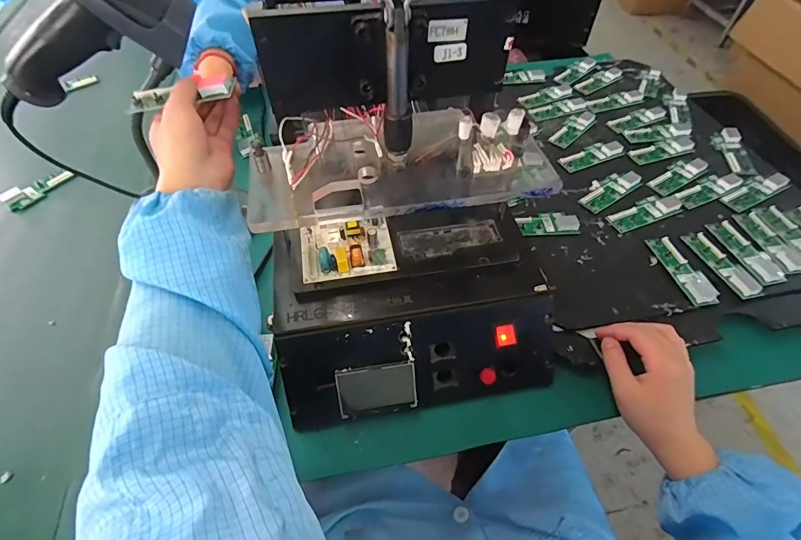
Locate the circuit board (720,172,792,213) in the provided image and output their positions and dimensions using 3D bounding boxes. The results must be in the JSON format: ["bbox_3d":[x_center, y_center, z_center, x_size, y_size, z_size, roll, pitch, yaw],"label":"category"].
[{"bbox_3d":[0.485,-0.110,0.571,0.093,0.014,0.034,-21,56,-15],"label":"circuit board"}]

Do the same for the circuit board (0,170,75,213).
[{"bbox_3d":[-0.518,-0.119,0.602,0.031,0.019,0.090,30,59,20],"label":"circuit board"}]

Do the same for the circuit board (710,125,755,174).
[{"bbox_3d":[0.499,-0.178,0.625,0.036,0.020,0.100,3,53,2],"label":"circuit board"}]

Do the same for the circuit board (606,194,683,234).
[{"bbox_3d":[0.323,-0.077,0.554,0.107,0.007,0.039,-19,56,-14],"label":"circuit board"}]

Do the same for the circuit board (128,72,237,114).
[{"bbox_3d":[-0.203,-0.164,0.389,0.102,0.016,0.022,-9,50,10],"label":"circuit board"}]

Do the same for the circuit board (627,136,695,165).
[{"bbox_3d":[0.401,-0.182,0.638,0.113,0.007,0.037,-15,55,-11],"label":"circuit board"}]

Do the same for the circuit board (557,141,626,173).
[{"bbox_3d":[0.285,-0.173,0.628,0.106,0.008,0.039,-21,56,-15],"label":"circuit board"}]

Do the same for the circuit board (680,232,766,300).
[{"bbox_3d":[0.380,-0.008,0.495,0.032,0.005,0.100,-12,54,-9],"label":"circuit board"}]

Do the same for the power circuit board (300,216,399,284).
[{"bbox_3d":[-0.053,-0.027,0.414,0.088,0.020,0.071,-9,54,-7],"label":"power circuit board"}]

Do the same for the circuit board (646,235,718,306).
[{"bbox_3d":[0.330,-0.001,0.492,0.034,0.007,0.099,-8,54,-6],"label":"circuit board"}]

